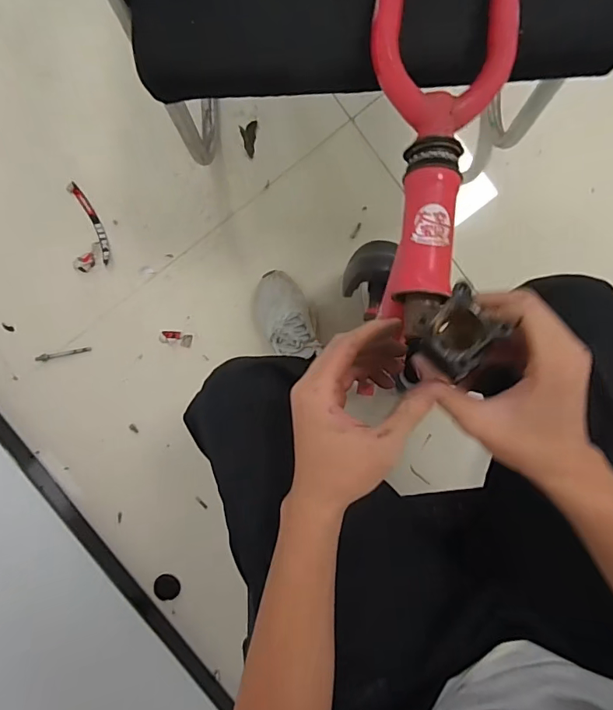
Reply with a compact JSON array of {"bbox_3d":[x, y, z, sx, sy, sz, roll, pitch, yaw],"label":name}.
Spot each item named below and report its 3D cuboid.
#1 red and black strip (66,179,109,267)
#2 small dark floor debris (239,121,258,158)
[{"bbox_3d":[-0.423,-0.261,0.914,0.026,0.008,0.165,-24,96,5],"label":"red and black strip"},{"bbox_3d":[-0.112,-0.416,0.892,0.030,0.009,0.065,3,98,2],"label":"small dark floor debris"}]

